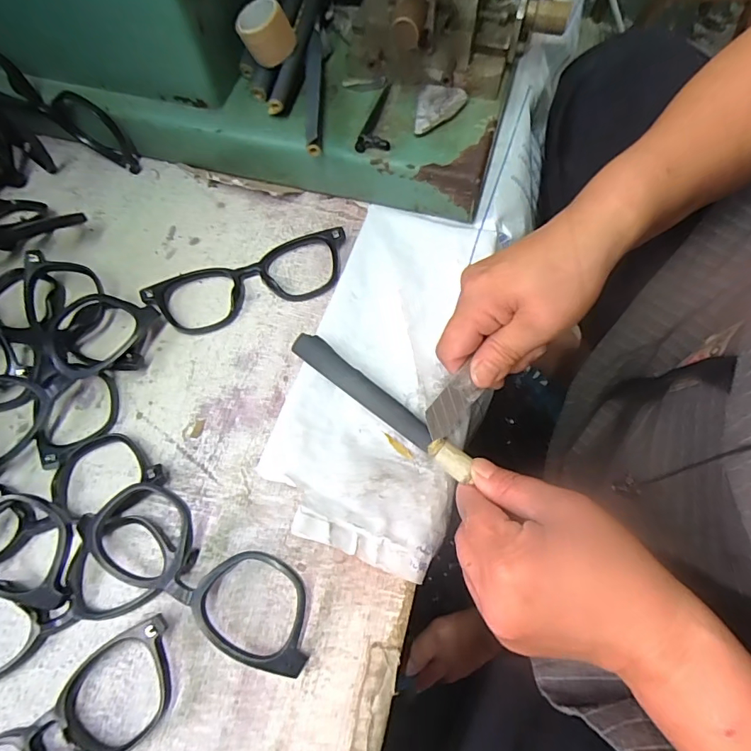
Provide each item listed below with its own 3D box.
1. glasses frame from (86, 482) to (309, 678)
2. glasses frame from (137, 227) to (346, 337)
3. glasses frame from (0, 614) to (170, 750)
[{"bbox_3d":[-0.092,0.101,0.244,0.140,0.020,0.048,27,70,12],"label":"glasses frame"},{"bbox_3d":[-0.085,-0.064,0.319,0.139,0.012,0.047,-20,68,-7],"label":"glasses frame"},{"bbox_3d":[-0.148,0.172,0.219,0.125,0.014,0.046,-37,71,-13],"label":"glasses frame"}]

